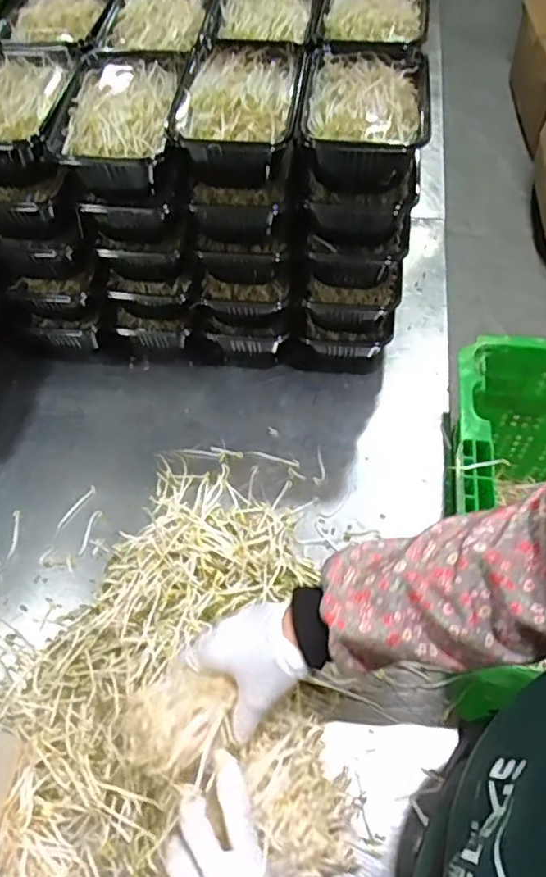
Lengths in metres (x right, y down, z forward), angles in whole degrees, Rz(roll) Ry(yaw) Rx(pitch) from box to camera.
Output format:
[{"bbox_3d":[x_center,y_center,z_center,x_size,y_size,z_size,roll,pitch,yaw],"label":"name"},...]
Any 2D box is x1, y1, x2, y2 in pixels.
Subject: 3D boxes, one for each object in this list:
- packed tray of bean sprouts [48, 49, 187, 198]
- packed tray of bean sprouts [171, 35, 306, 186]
[{"bbox_3d":[-0.155,-0.333,0.639,0.117,0.062,0.173,3,57,5],"label":"packed tray of bean sprouts"},{"bbox_3d":[-0.034,-0.328,0.622,0.120,0.064,0.199,6,58,8],"label":"packed tray of bean sprouts"}]

